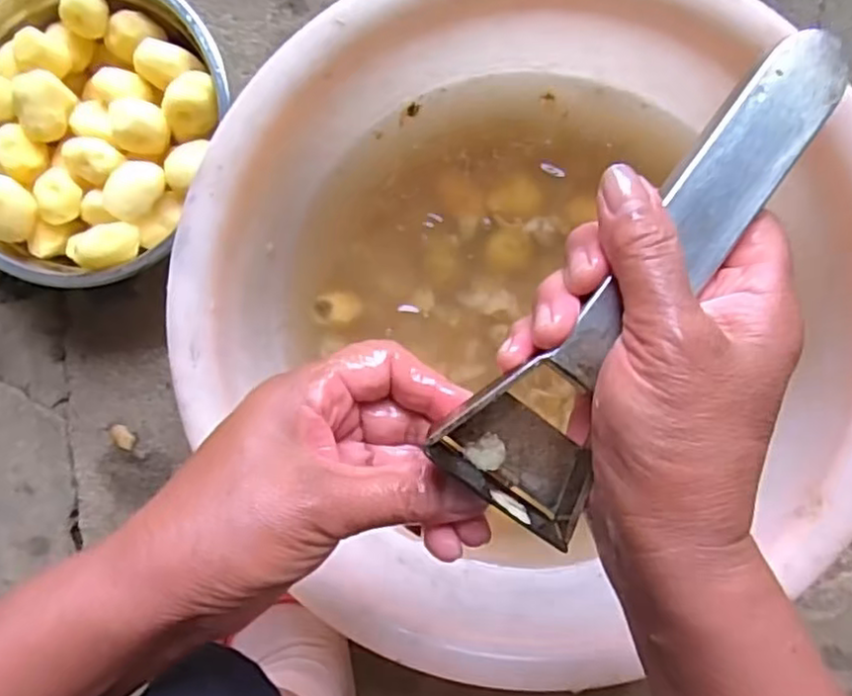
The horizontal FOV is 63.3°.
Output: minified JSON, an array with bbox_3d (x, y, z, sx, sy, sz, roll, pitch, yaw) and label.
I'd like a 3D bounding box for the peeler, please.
[{"bbox_3d":[0.083,-0.024,0.238,0.055,0.023,0.194,38,90,4],"label":"peeler"}]

